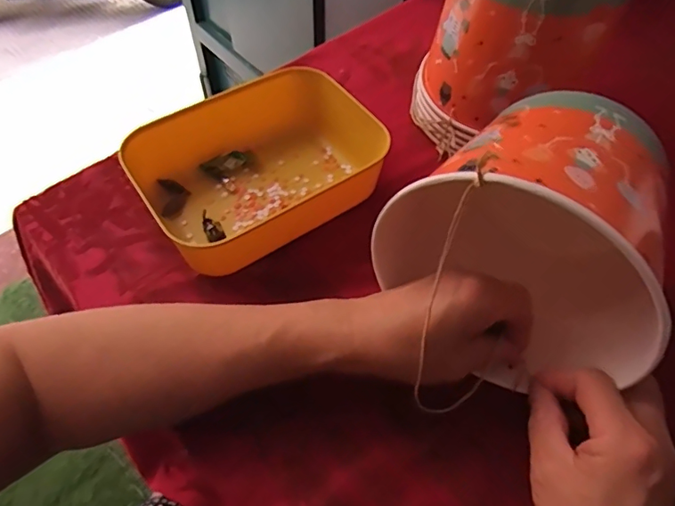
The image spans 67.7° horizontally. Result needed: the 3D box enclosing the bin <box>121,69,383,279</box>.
[{"bbox_3d":[-0.056,-0.073,0.415,0.198,0.055,0.141,-29,60,-19],"label":"bin"}]

